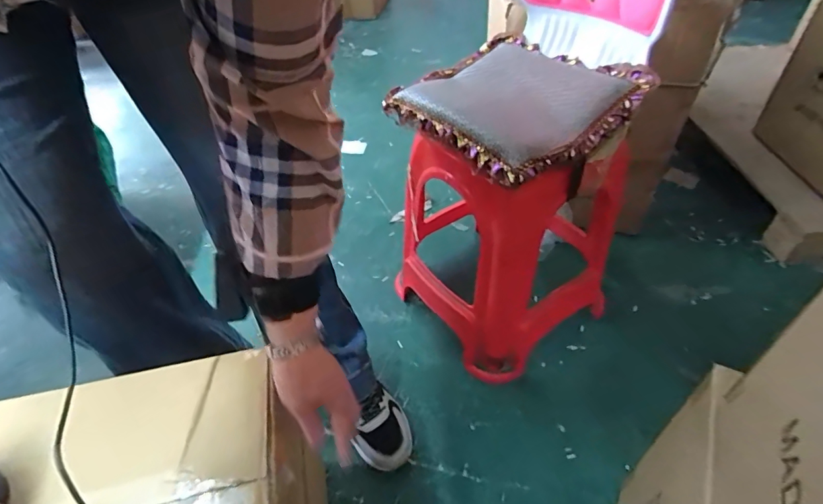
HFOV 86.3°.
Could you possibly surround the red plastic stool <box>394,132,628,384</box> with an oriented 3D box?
[{"bbox_3d":[0.186,-0.053,0.856,0.343,0.461,0.320,-29,50,-25],"label":"red plastic stool"}]

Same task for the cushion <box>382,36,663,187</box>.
[{"bbox_3d":[0.153,-0.246,0.689,0.305,0.048,0.311,-31,49,-26],"label":"cushion"}]

